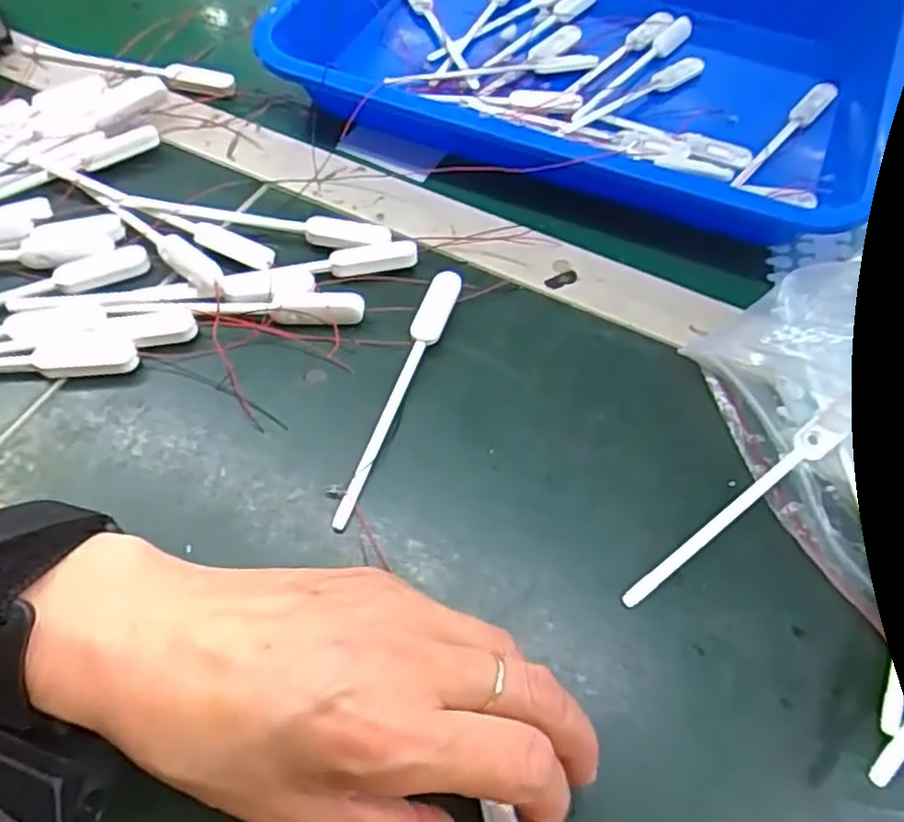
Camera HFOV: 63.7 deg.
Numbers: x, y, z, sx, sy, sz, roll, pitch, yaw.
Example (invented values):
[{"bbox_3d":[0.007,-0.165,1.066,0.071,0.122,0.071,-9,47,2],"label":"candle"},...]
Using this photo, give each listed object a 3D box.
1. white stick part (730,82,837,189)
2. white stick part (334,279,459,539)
[{"bbox_3d":[0.209,-0.174,0.453,0.015,0.008,0.116,35,63,18],"label":"white stick part"},{"bbox_3d":[-0.025,-0.010,0.339,0.015,0.009,0.143,17,58,9],"label":"white stick part"}]

